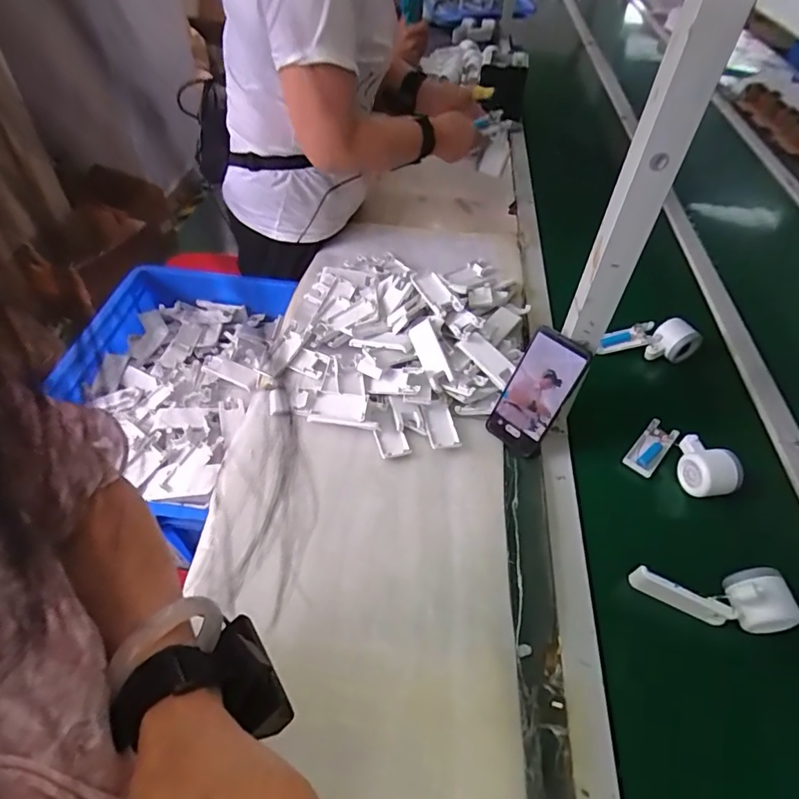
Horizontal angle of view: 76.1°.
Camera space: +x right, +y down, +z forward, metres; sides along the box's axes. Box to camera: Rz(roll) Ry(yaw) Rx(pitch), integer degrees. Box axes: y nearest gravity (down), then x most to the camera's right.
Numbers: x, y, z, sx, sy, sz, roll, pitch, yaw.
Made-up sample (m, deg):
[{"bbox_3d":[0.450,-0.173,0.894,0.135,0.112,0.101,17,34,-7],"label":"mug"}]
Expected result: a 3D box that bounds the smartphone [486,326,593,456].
[{"bbox_3d":[0.177,-0.006,0.666,0.074,0.163,0.016,37,31,24],"label":"smartphone"}]

